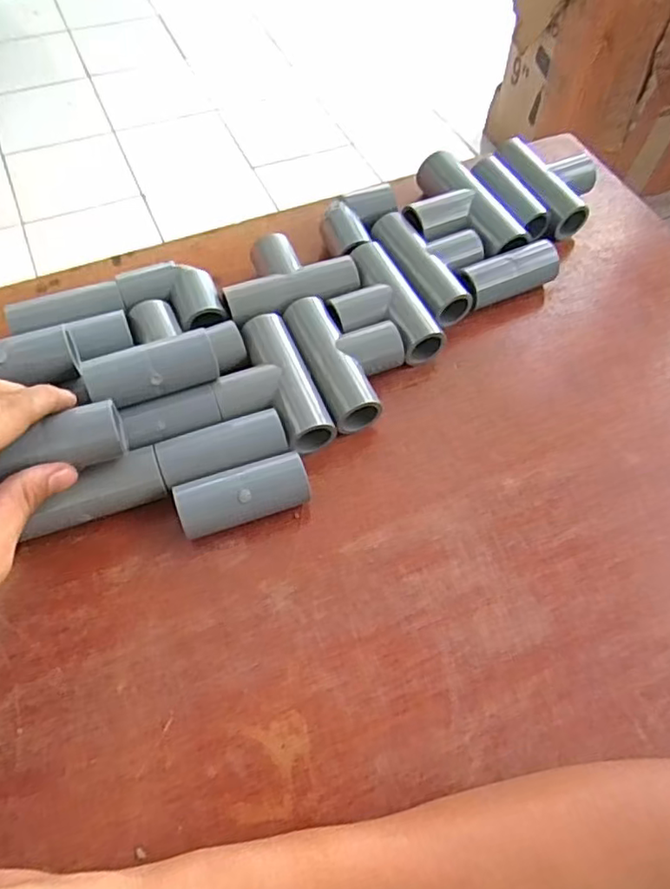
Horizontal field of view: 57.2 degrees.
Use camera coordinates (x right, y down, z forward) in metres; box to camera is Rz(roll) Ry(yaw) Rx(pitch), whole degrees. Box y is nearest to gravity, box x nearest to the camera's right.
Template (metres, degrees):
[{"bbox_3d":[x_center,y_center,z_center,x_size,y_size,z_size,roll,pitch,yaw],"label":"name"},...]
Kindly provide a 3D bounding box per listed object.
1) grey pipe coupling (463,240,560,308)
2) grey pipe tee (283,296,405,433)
[{"bbox_3d":[0.117,-0.112,0.419,0.067,0.033,0.030,-23,63,-16],"label":"grey pipe coupling"},{"bbox_3d":[0.010,-0.053,0.380,0.058,0.026,0.089,-19,62,-13],"label":"grey pipe tee"}]

